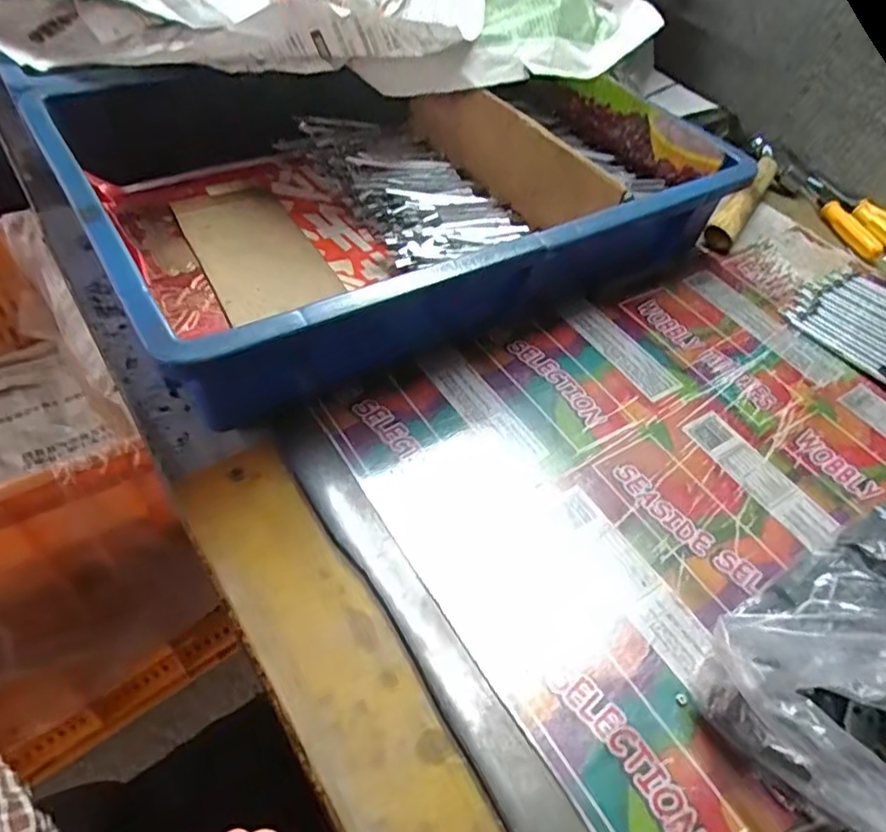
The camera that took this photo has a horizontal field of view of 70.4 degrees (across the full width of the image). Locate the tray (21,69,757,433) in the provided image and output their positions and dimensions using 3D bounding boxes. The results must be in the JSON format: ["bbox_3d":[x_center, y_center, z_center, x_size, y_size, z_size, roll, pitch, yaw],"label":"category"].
[{"bbox_3d":[-0.032,-0.168,0.462,0.416,0.090,0.297,-23,58,-25],"label":"tray"}]

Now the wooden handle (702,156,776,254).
[{"bbox_3d":[0.257,-0.185,0.538,0.022,0.030,0.137,31,53,16],"label":"wooden handle"}]

